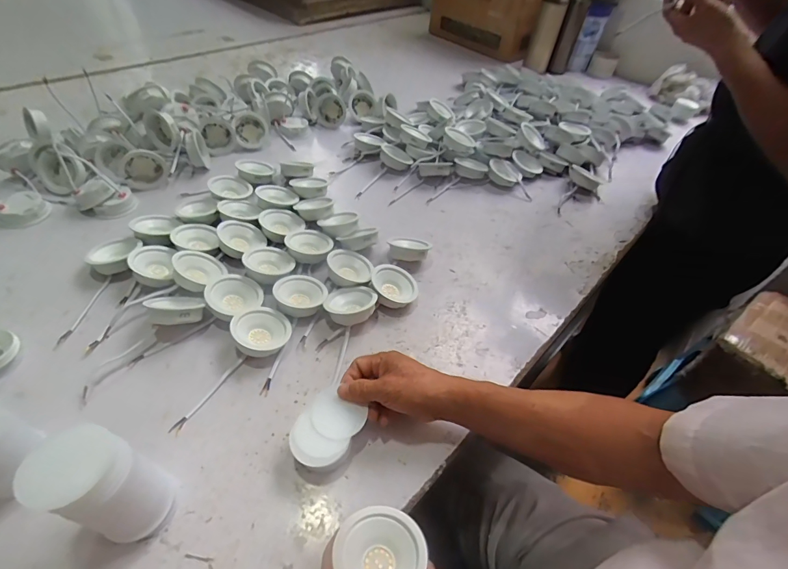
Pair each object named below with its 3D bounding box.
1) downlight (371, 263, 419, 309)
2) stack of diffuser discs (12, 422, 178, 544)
[{"bbox_3d":[-0.001,0.005,0.572,0.069,0.026,0.069,20,40,-18],"label":"downlight"},{"bbox_3d":[-0.237,0.170,0.330,0.067,0.124,0.067,27,50,16],"label":"stack of diffuser discs"}]

